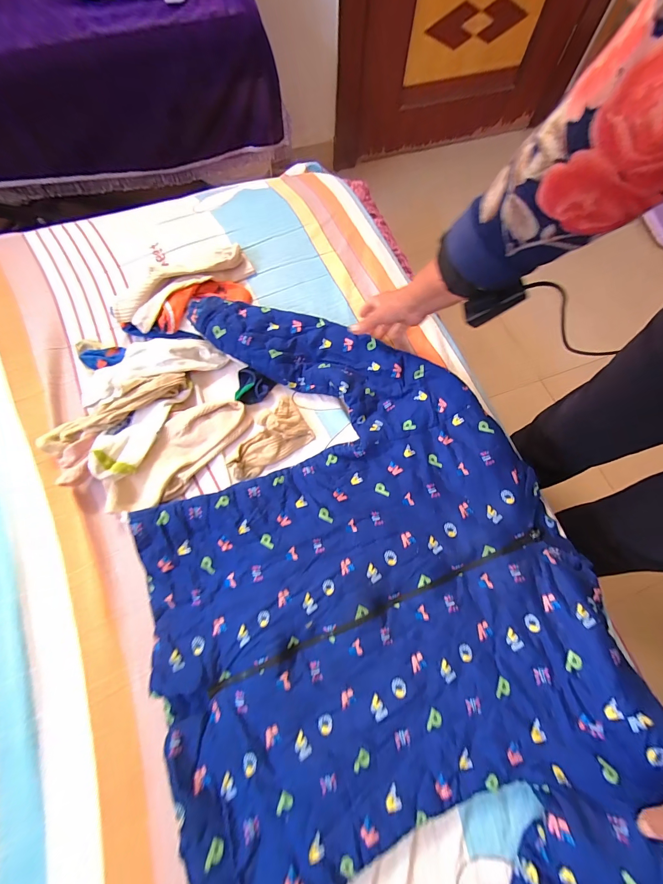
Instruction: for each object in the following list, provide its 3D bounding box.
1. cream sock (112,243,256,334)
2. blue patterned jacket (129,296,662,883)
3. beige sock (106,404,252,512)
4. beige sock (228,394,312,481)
[{"bbox_3d":[-0.249,-0.273,0.560,0.248,0.063,0.079,-43,77,-14],"label":"cream sock"},{"bbox_3d":[0.051,0.180,0.400,0.512,0.052,0.861,-22,73,-9],"label":"blue patterned jacket"},{"bbox_3d":[-0.225,0.015,0.487,0.086,0.033,0.216,40,74,12],"label":"beige sock"},{"bbox_3d":[-0.099,-0.008,0.501,0.131,0.033,0.080,-34,75,-12],"label":"beige sock"}]

